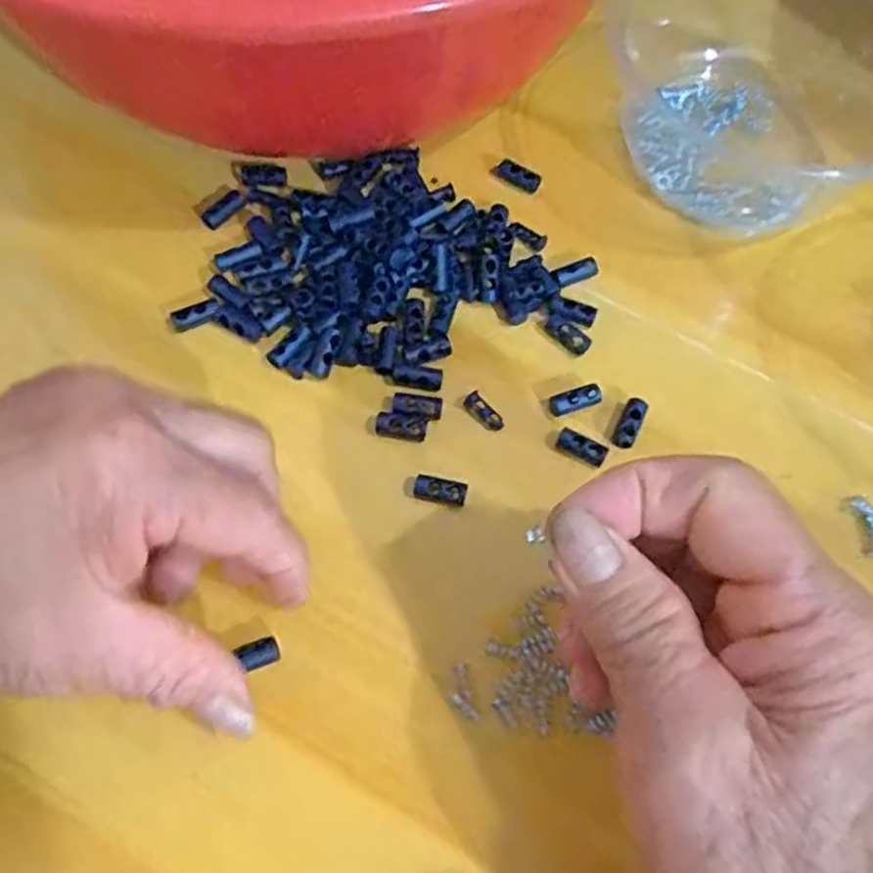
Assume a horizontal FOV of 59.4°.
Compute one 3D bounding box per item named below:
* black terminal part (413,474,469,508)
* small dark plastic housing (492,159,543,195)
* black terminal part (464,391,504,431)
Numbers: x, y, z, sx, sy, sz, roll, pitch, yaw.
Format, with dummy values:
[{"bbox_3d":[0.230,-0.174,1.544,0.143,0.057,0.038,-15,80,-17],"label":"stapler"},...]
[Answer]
[{"bbox_3d":[0.001,0.019,0.265,0.018,0.007,0.007,10,67,2],"label":"black terminal part"},{"bbox_3d":[0.034,-0.110,0.323,0.020,0.005,0.008,25,68,8],"label":"small dark plastic housing"},{"bbox_3d":[0.018,-0.009,0.278,0.016,0.004,0.007,43,71,14],"label":"black terminal part"}]

